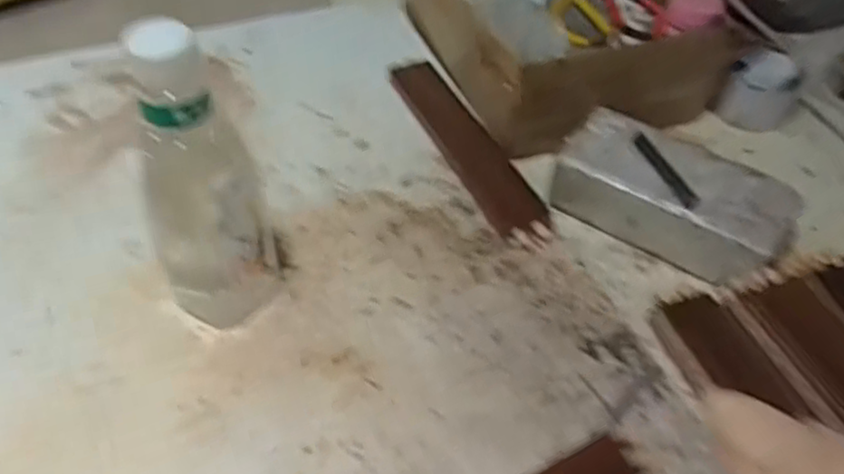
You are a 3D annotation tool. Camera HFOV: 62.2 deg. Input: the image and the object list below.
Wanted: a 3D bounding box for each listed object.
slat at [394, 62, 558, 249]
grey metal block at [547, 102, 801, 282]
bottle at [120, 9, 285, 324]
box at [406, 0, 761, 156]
[{"bbox_3d":[0.043,-0.093,0.692,0.051,0.016,0.267,-29,56,-6],"label":"slat"},{"bbox_3d":[0.231,-0.038,0.655,0.211,0.063,0.113,37,56,24],"label":"grey metal block"},{"bbox_3d":[-0.142,-0.029,0.477,0.079,0.244,0.072,-7,51,-11],"label":"bottle"},{"bbox_3d":[0.154,-0.270,0.789,0.292,0.135,0.338,-12,52,-15],"label":"box"}]

